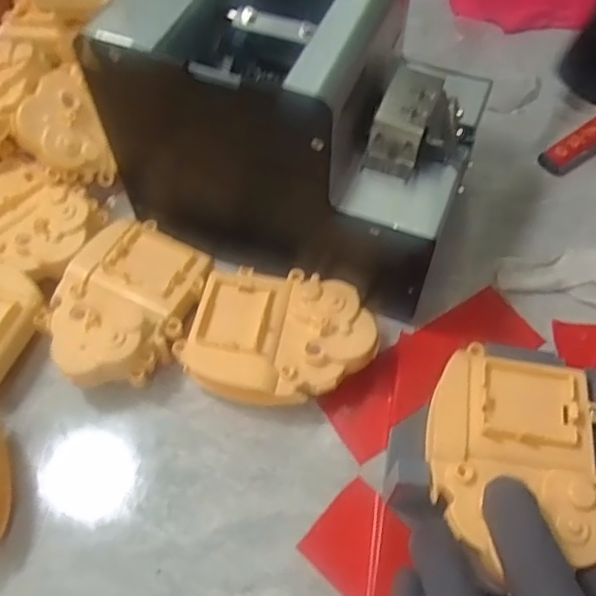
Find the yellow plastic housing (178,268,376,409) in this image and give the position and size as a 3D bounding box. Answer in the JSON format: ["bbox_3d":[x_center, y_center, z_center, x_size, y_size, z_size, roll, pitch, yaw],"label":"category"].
[{"bbox_3d":[-0.010,0.024,0.326,0.099,0.038,0.080,19,61,11],"label":"yellow plastic housing"}]

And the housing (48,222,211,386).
[{"bbox_3d":[-0.098,0.004,0.341,0.073,0.037,0.098,18,61,10],"label":"housing"}]

